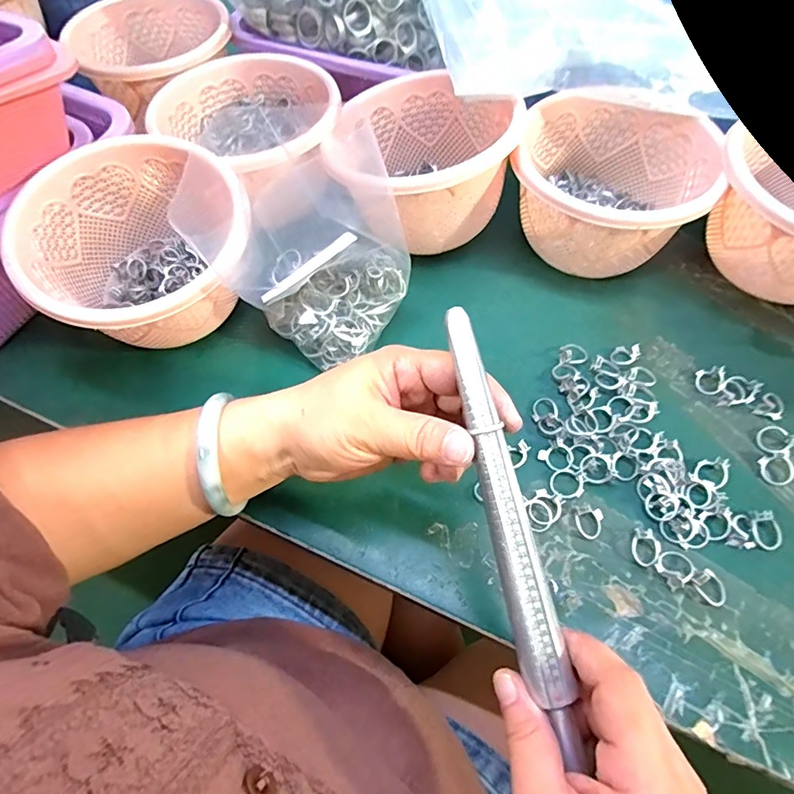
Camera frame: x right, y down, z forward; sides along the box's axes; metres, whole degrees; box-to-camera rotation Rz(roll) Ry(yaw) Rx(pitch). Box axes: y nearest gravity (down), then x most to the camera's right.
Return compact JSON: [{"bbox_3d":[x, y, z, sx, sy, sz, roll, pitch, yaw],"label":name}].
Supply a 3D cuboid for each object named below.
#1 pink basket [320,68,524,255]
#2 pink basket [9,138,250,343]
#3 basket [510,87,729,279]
[{"bbox_3d":[0.019,-0.187,0.386,0.138,0.080,0.144,-1,61,2],"label":"pink basket"},{"bbox_3d":[-0.174,-0.091,0.353,0.138,0.100,0.145,-34,65,-16],"label":"pink basket"},{"bbox_3d":[0.159,-0.156,0.382,0.135,0.094,0.142,13,62,9],"label":"basket"}]

